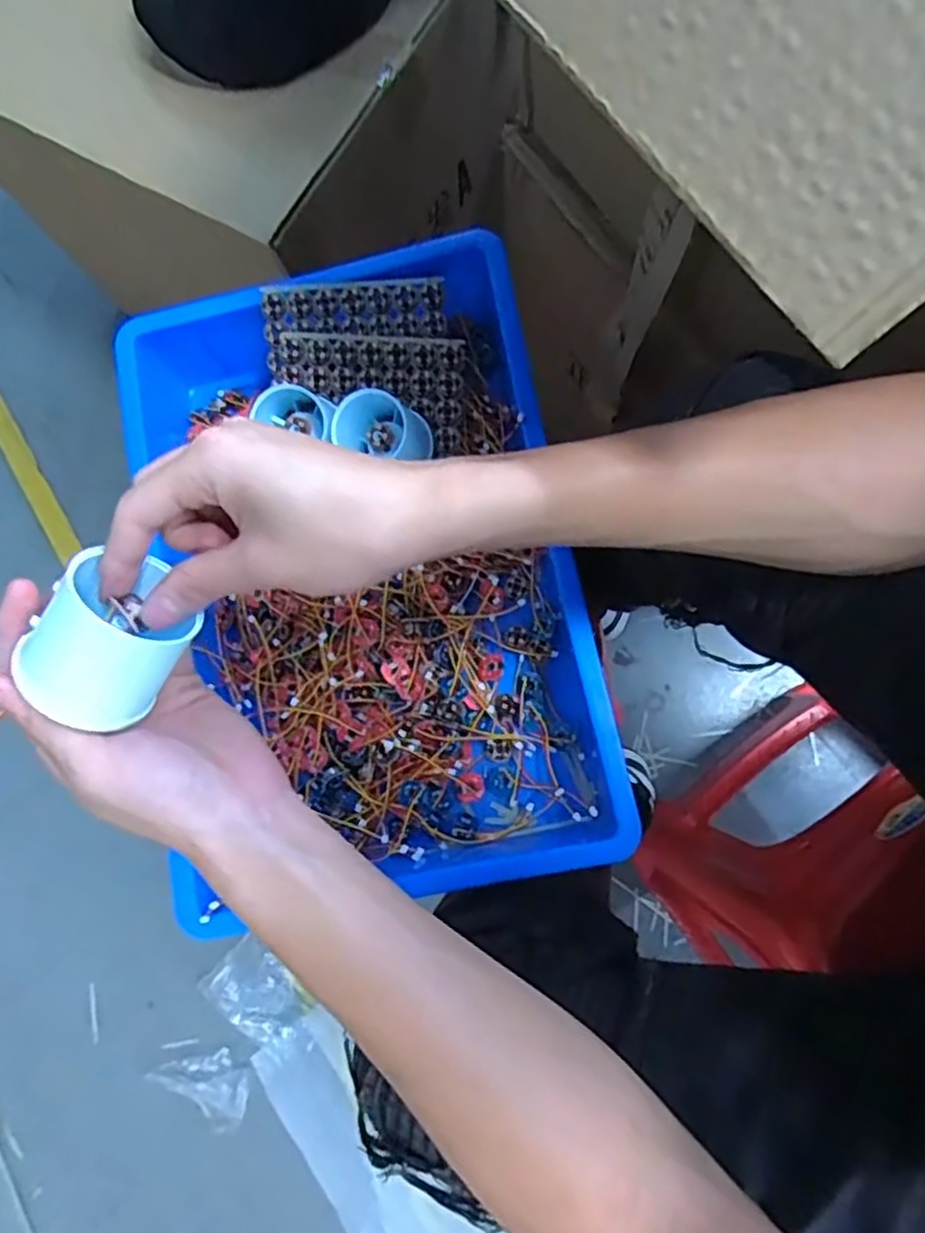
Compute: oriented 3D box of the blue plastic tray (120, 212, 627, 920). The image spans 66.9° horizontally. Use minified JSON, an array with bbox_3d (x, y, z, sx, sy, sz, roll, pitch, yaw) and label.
[{"bbox_3d":[-0.069,-0.030,0.499,0.292,0.103,0.436,-12,78,5],"label":"blue plastic tray"}]

